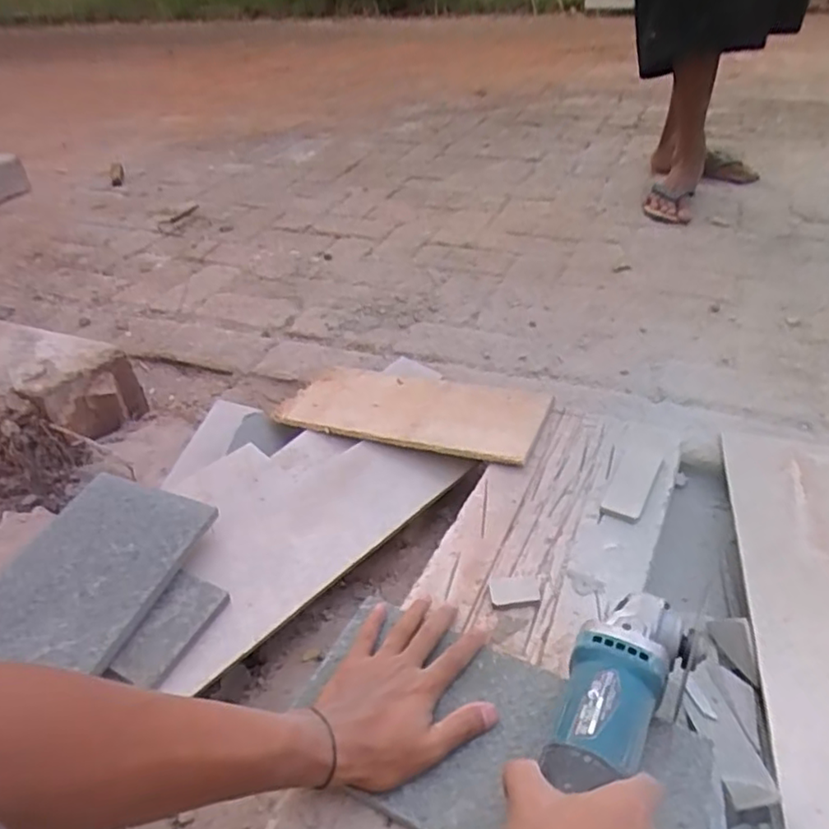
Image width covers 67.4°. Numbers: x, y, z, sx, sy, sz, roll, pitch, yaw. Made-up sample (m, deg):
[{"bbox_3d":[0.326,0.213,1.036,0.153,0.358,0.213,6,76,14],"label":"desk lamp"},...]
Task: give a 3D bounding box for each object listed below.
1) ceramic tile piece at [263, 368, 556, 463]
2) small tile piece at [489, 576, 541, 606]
[{"bbox_3d":[-0.009,-0.010,0.843,0.359,0.015,0.164,8,37,22],"label":"ceramic tile piece"},{"bbox_3d":[0.095,0.166,0.585,0.047,0.005,0.031,-8,38,-4],"label":"small tile piece"}]

